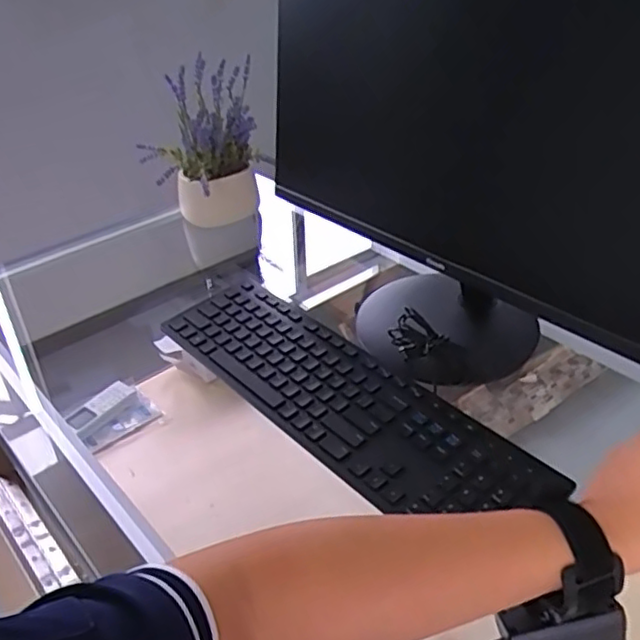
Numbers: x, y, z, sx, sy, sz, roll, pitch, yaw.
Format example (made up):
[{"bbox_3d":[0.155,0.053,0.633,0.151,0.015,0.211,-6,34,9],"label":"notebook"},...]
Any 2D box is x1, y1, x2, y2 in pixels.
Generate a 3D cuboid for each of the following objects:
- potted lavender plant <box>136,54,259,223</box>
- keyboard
[{"bbox_3d":[-0.197,-0.274,1.067,0.184,0.245,0.168,-3,36,0],"label":"potted lavender plant"},{"bbox_3d":[0.012,0.069,0.648,0.130,0.033,0.440,-29,44,-32],"label":"keyboard"}]

